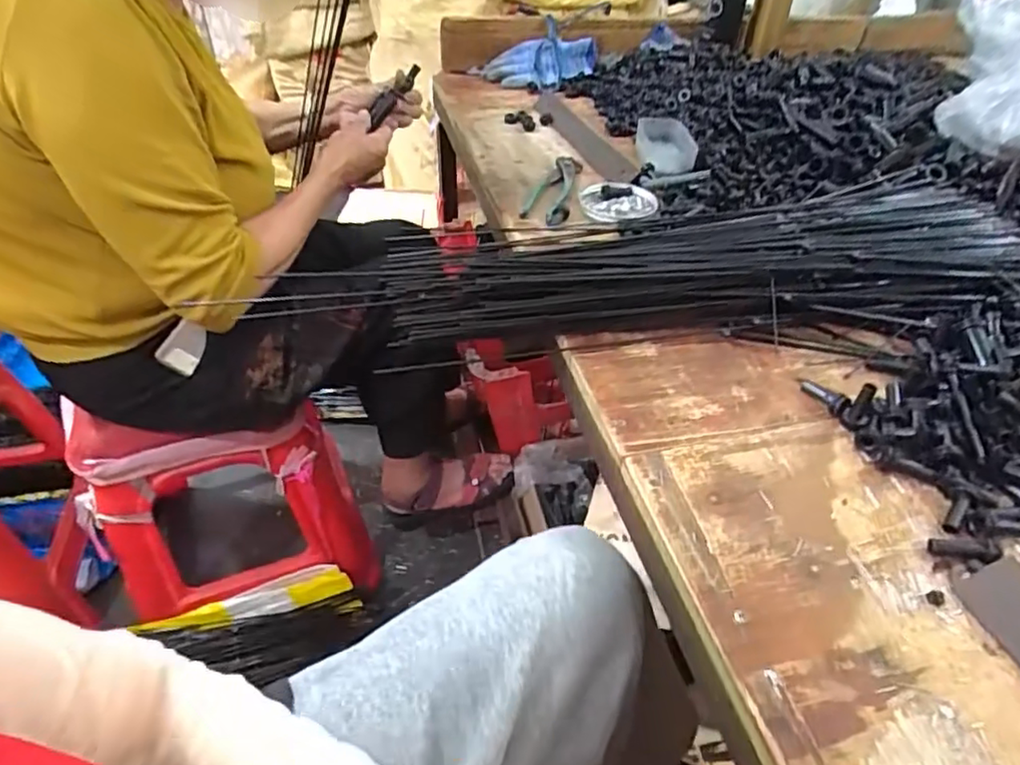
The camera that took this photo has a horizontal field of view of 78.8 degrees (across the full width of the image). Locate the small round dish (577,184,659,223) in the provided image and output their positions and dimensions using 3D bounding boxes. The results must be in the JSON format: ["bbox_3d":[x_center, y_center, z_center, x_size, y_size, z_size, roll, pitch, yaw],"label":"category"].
[{"bbox_3d":[0.131,-0.214,0.757,0.093,0.021,0.089,1,43,-1],"label":"small round dish"}]

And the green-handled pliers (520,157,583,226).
[{"bbox_3d":[0.053,-0.240,0.777,0.057,0.023,0.158,9,43,8],"label":"green-handled pliers"}]

